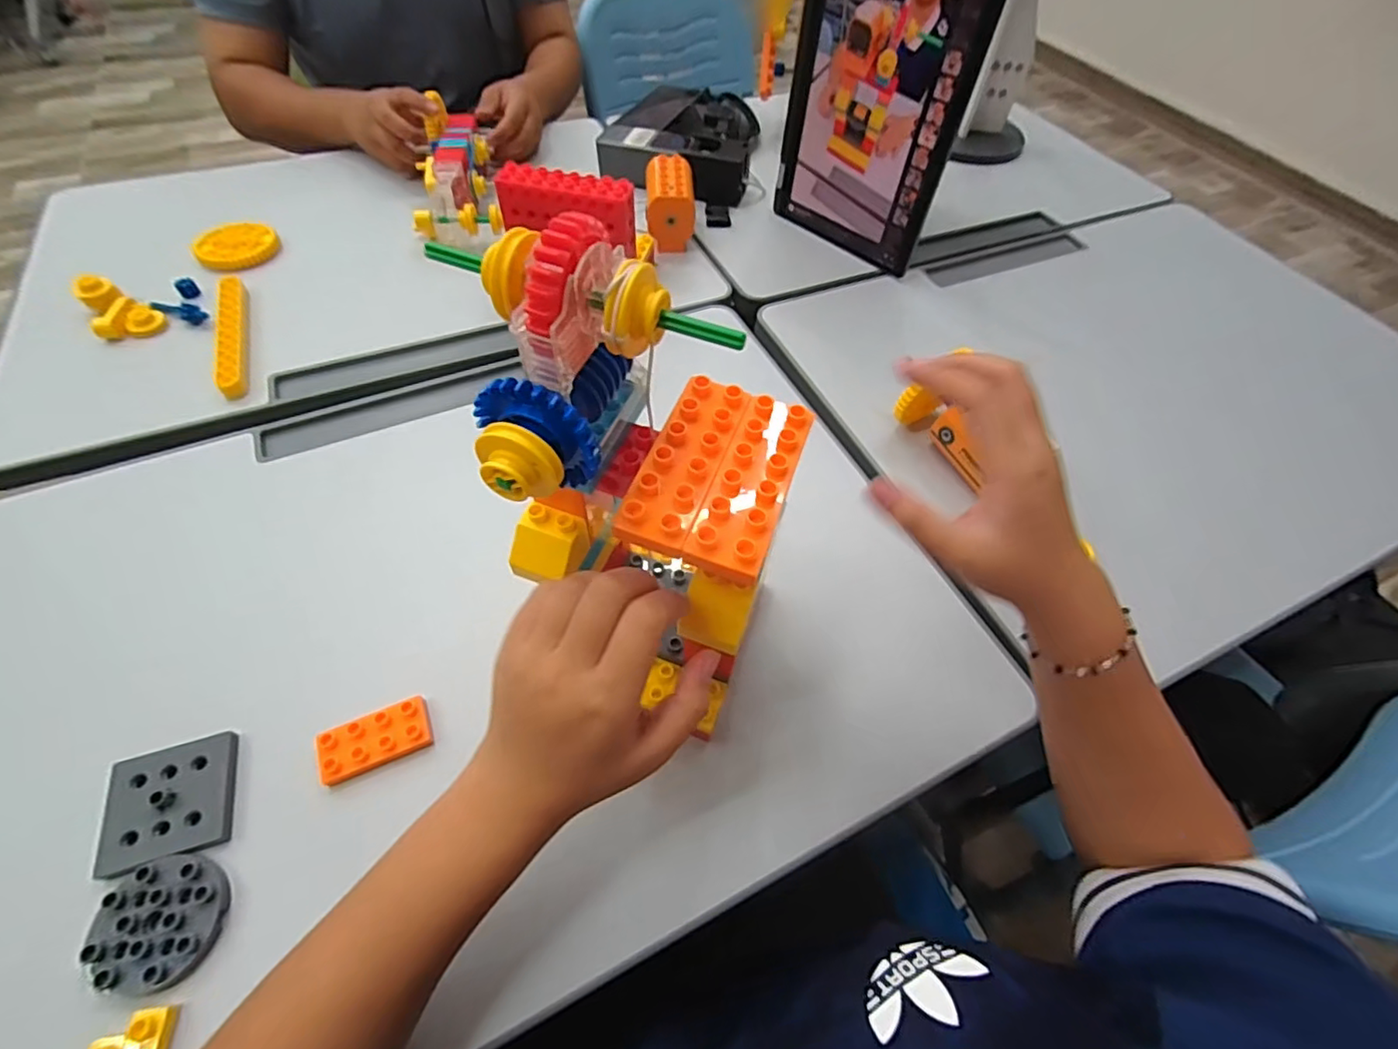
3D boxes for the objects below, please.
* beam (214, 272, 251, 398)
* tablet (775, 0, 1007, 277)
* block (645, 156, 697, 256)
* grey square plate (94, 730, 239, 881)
[{"bbox_3d":[-0.451,-0.184,0.569,0.021,0.016,0.174,-18,59,-15],"label":"beam"},{"bbox_3d":[0.176,-0.433,0.604,0.199,0.313,0.011,38,62,20],"label":"tablet"},{"bbox_3d":[-0.033,-0.374,0.686,0.055,0.070,0.079,0,56,-3],"label":"block"},{"bbox_3d":[-0.312,0.163,0.347,0.064,0.008,0.066,-15,58,-13],"label":"grey square plate"}]

